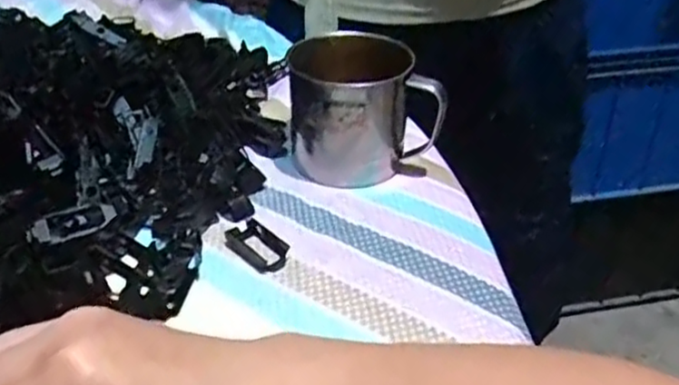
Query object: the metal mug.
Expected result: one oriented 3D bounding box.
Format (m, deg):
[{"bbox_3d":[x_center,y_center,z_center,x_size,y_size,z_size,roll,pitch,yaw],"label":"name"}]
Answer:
[{"bbox_3d":[0.016,-0.069,0.514,0.108,0.090,0.095,-3,36,-6],"label":"metal mug"}]

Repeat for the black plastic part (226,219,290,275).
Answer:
[{"bbox_3d":[-0.053,0.033,0.437,0.029,0.006,0.051,-28,44,-34],"label":"black plastic part"}]

